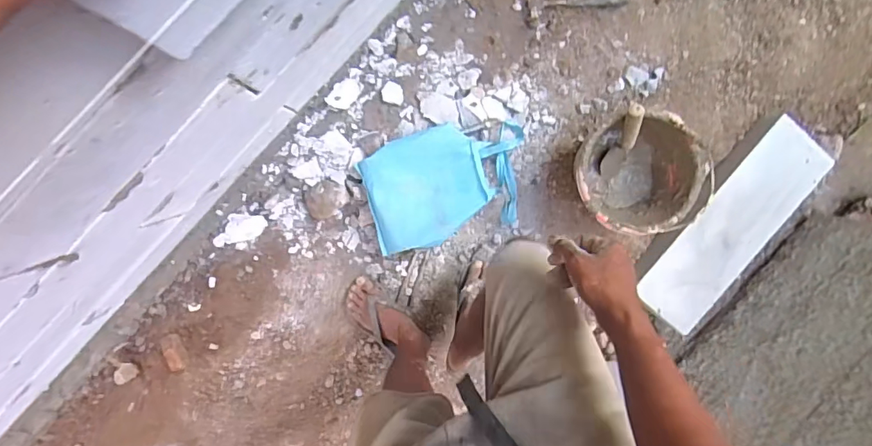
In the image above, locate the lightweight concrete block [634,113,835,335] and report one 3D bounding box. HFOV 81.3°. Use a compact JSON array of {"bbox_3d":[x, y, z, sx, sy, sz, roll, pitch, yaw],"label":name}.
[{"bbox_3d":[0.760,0.006,1.306,0.207,0.082,0.589,36,92,-11],"label":"lightweight concrete block"}]

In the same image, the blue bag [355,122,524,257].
[{"bbox_3d":[0.031,-0.096,1.246,0.395,0.059,0.268,-16,100,-5],"label":"blue bag"}]

